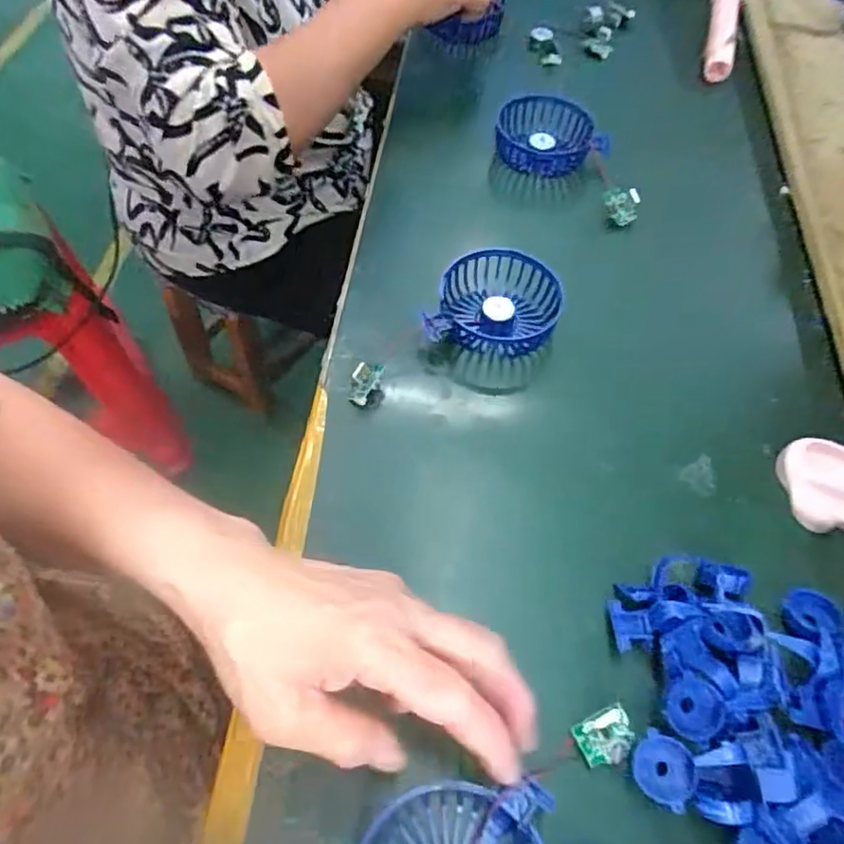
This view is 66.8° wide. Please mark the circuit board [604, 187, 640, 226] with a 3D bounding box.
[{"bbox_3d":[0.174,-0.190,0.558,0.025,0.024,0.027,-5,58,-3],"label":"circuit board"}]

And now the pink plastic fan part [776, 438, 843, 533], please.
[{"bbox_3d":[0.261,0.040,0.415,0.058,0.017,0.060,39,63,17],"label":"pink plastic fan part"}]

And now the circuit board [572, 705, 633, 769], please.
[{"bbox_3d":[0.096,0.164,0.331,0.030,0.007,0.023,-17,62,-15],"label":"circuit board"}]

